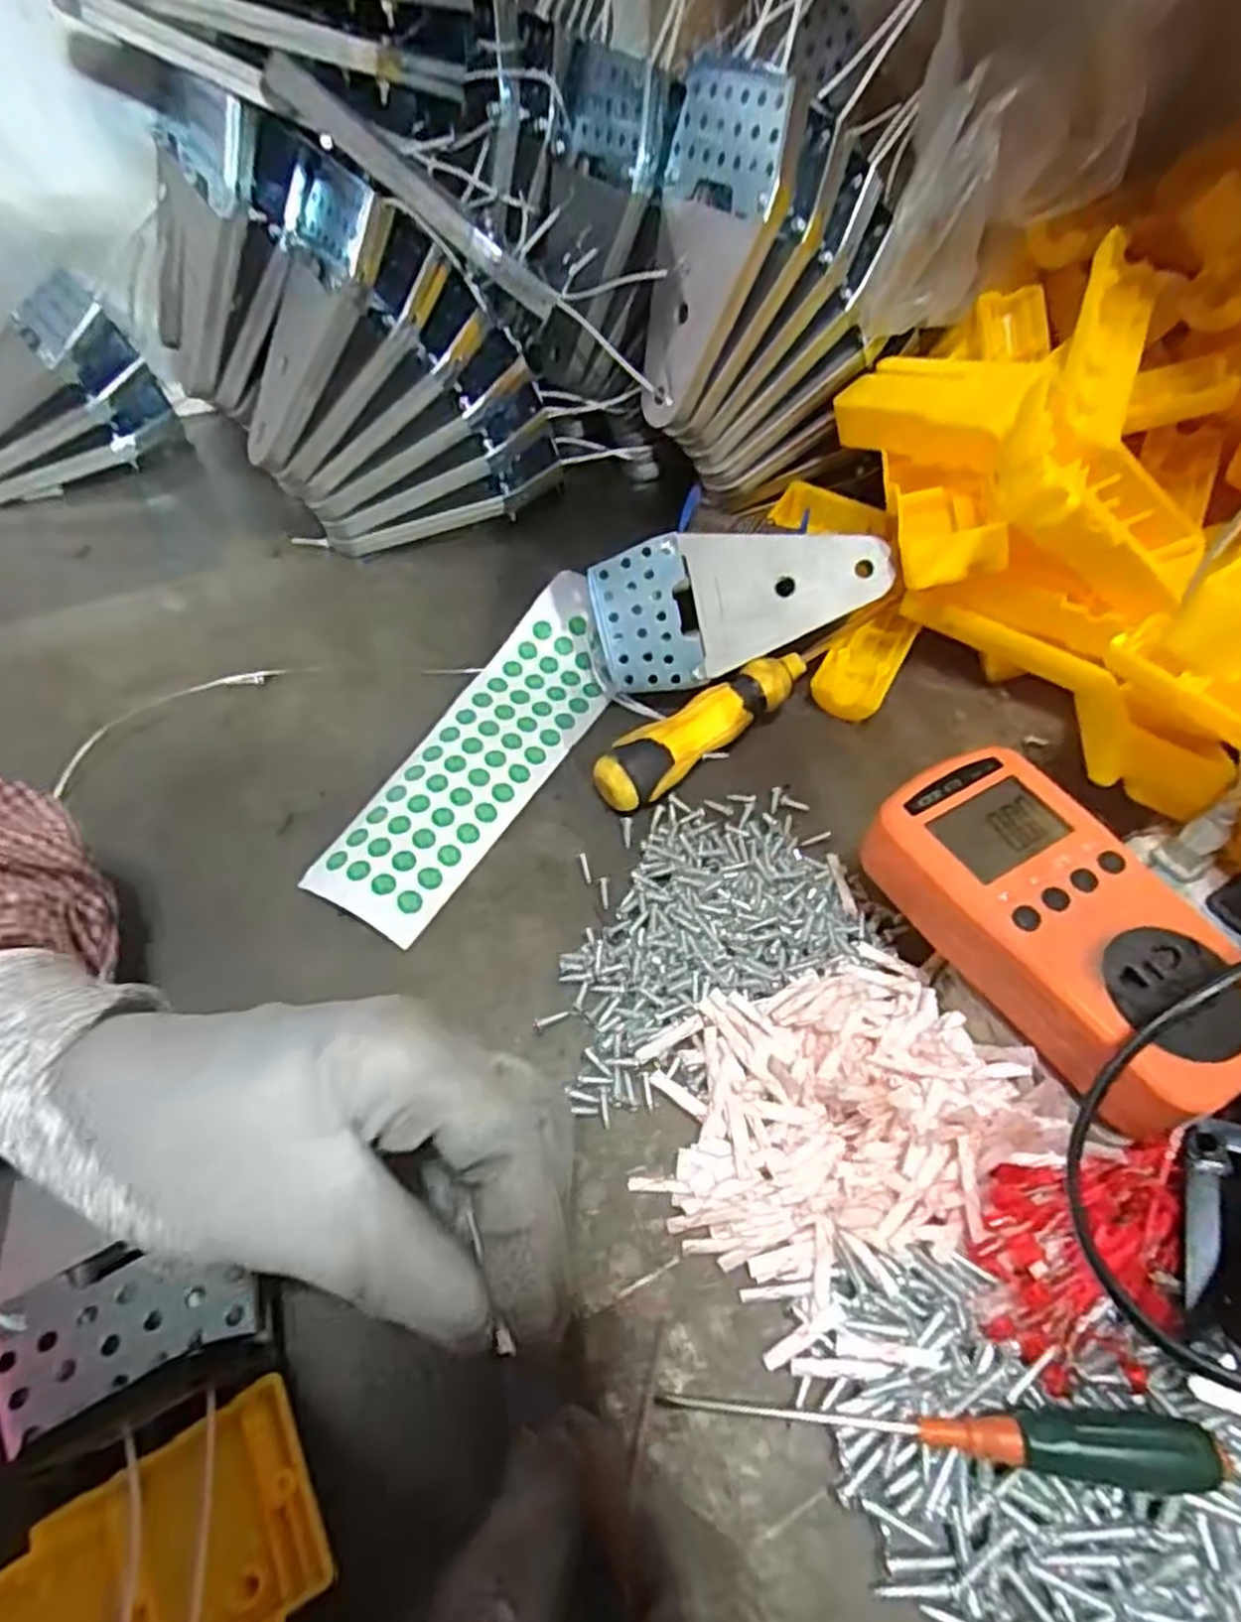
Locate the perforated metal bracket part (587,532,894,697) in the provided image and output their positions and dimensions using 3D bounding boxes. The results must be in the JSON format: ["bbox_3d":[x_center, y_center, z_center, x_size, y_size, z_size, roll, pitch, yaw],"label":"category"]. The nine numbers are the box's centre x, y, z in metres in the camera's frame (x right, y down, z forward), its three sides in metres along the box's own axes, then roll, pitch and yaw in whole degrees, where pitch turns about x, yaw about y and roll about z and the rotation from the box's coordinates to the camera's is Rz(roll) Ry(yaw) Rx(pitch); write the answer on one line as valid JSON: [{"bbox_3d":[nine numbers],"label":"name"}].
[{"bbox_3d":[0.056,-0.096,0.362,0.135,0.006,0.067,-6,96,5],"label":"perforated metal bracket part"}]

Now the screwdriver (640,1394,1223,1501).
[{"bbox_3d":[0.089,0.170,0.209,0.151,0.019,0.017,3,55,1],"label":"screwdriver"}]

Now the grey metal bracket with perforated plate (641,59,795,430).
[{"bbox_3d":[0.038,-0.258,0.365,0.023,0.135,0.067,-22,50,-42],"label":"grey metal bracket with perforated plate"}]

